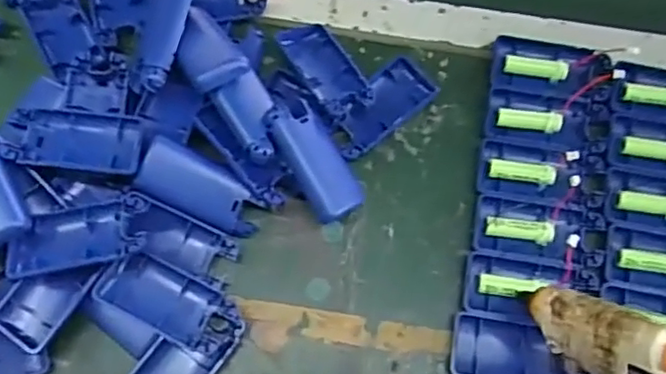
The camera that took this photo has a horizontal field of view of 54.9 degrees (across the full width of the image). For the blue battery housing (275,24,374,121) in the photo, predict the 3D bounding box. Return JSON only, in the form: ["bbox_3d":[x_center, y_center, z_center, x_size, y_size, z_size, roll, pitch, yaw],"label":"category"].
[{"bbox_3d":[-0.007,-0.090,0.491,0.041,0.023,0.091,-28,61,-10],"label":"blue battery housing"}]

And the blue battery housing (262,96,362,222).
[{"bbox_3d":[-0.013,-0.021,0.464,0.043,0.019,0.091,-30,93,-37],"label":"blue battery housing"}]

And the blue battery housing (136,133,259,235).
[{"bbox_3d":[-0.093,0.003,0.456,0.091,0.015,0.042,34,73,-10],"label":"blue battery housing"}]

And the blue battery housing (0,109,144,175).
[{"bbox_3d":[-0.181,-0.033,0.447,0.094,0.016,0.042,5,69,0],"label":"blue battery housing"}]

